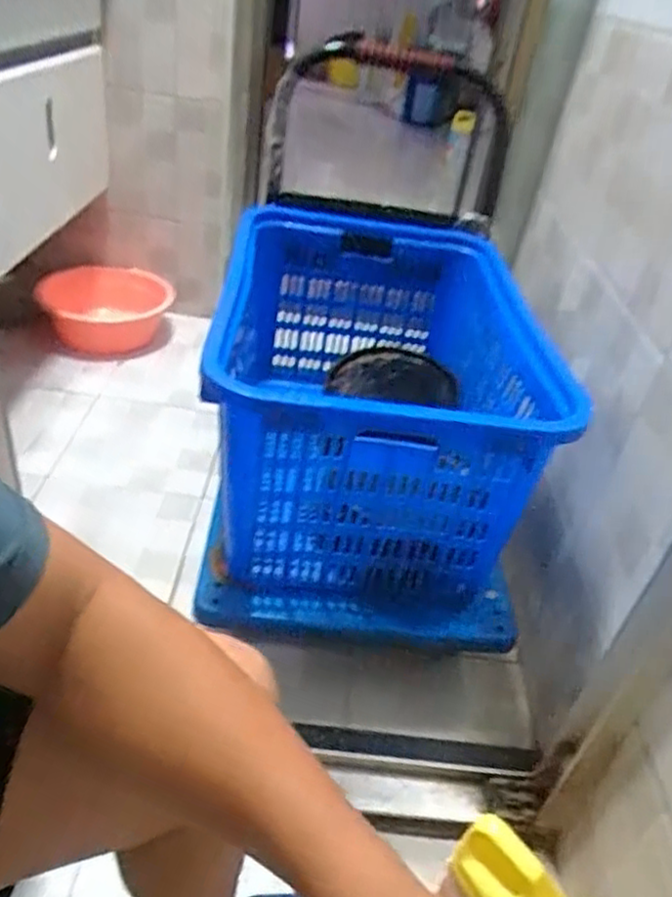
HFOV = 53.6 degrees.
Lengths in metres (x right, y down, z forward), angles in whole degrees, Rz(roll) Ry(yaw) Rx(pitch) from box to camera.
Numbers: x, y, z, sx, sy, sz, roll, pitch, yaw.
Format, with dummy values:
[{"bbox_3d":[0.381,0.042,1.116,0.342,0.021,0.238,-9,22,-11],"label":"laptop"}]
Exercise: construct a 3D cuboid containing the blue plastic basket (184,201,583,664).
[{"bbox_3d":[0.055,-0.094,1.101,0.478,0.349,0.688,8,36,-2],"label":"blue plastic basket"}]

